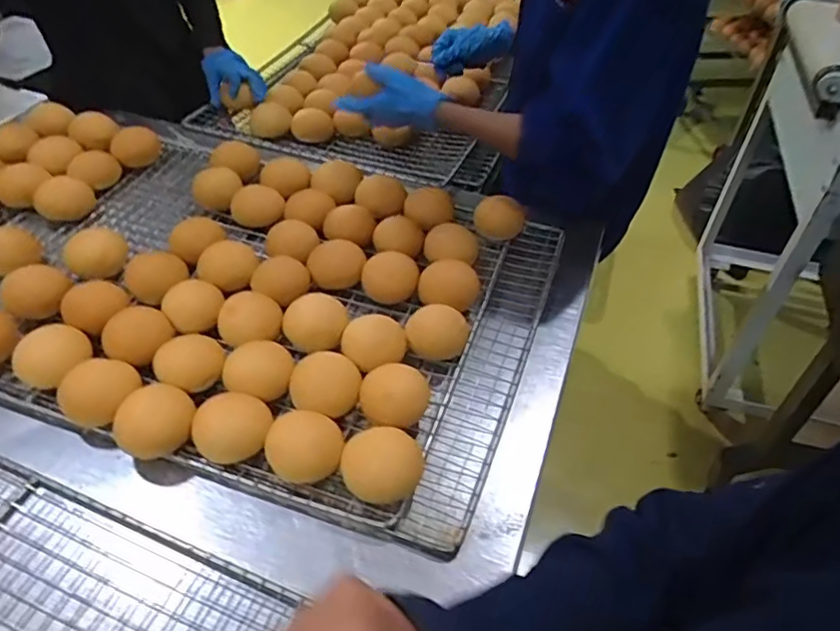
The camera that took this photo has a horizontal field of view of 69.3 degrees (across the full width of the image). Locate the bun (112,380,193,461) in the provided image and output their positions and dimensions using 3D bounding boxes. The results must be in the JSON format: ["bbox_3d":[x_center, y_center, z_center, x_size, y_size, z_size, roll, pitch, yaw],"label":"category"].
[{"bbox_3d":[-0.280,0.113,0.644,0.080,0.055,0.077,1,46,-1],"label":"bun"}]

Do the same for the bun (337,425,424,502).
[{"bbox_3d":[-0.040,0.153,0.623,0.081,0.052,0.083,1,46,-1],"label":"bun"}]

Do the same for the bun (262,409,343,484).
[{"bbox_3d":[-0.120,0.135,0.626,0.066,0.047,0.065,1,46,-1],"label":"bun"}]

